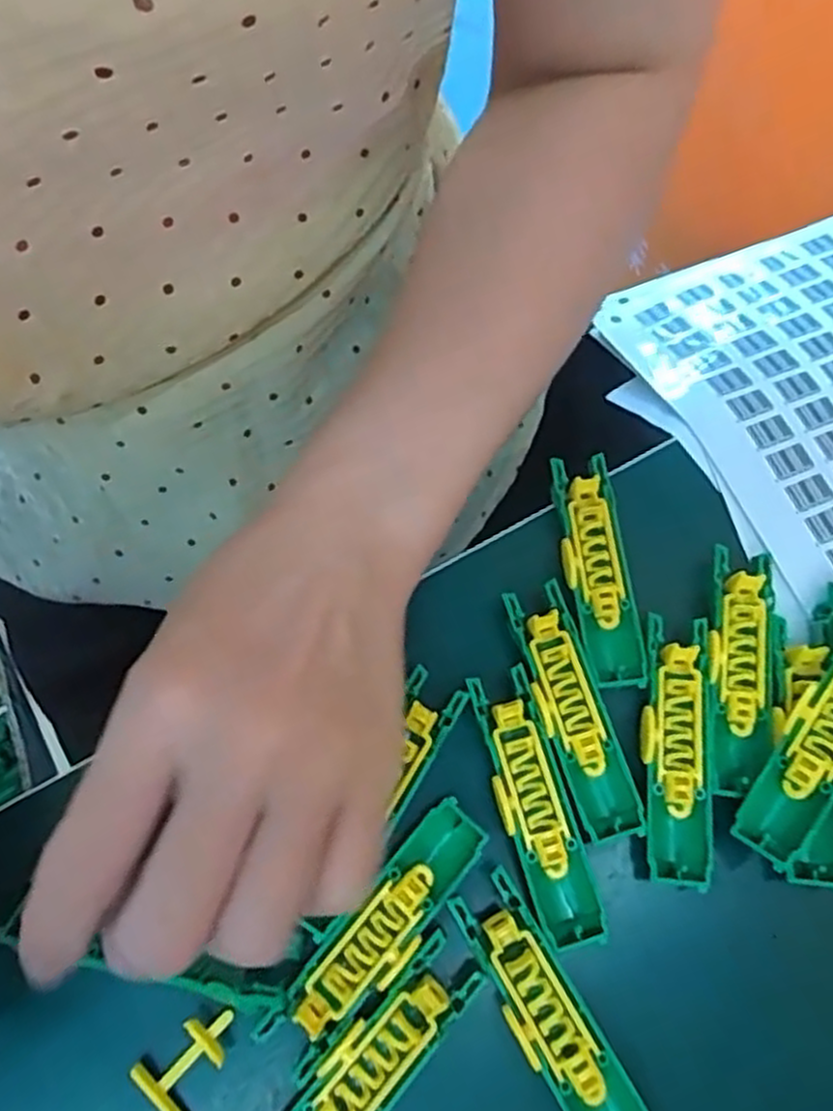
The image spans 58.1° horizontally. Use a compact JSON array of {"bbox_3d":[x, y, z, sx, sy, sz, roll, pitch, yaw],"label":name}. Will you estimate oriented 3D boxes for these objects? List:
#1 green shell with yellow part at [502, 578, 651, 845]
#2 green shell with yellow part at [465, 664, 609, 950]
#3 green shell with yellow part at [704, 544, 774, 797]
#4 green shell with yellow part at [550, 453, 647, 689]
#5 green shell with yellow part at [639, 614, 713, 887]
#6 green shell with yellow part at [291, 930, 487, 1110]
[{"bbox_3d":[0.048,0.045,0.226,0.020,0.008,0.075,-14,71,-6],"label":"green shell with yellow part"},{"bbox_3d":[0.034,0.071,0.215,0.019,0.009,0.075,-16,71,-6],"label":"green shell with yellow part"},{"bbox_3d":[0.100,0.035,0.231,0.019,0.015,0.074,9,70,3],"label":"green shell with yellow part"},{"bbox_3d":[0.059,0.003,0.241,0.019,0.011,0.074,-6,70,-3],"label":"green shell with yellow part"},{"bbox_3d":[0.078,0.055,0.222,0.019,0.009,0.076,5,70,1],"label":"green shell with yellow part"},{"bbox_3d":[-0.015,0.137,0.196,0.019,0.014,0.077,41,74,13],"label":"green shell with yellow part"}]

